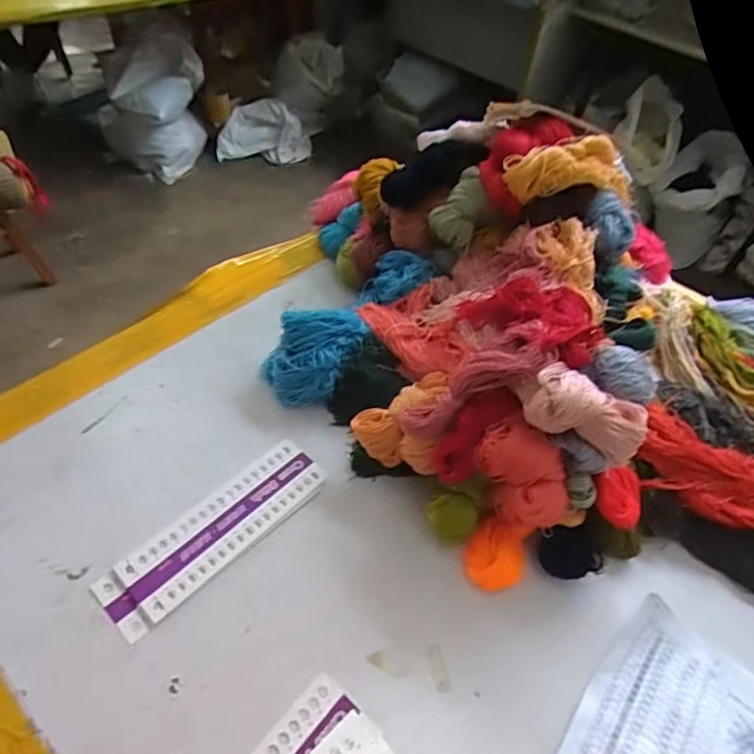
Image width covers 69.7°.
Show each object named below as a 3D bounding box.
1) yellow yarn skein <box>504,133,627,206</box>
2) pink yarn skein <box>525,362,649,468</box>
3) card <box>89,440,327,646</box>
[{"bbox_3d":[0.272,-0.292,0.764,0.185,0.058,0.071,1,50,-4],"label":"yellow yarn skein"},{"bbox_3d":[0.217,0.041,0.569,0.125,0.066,0.064,28,53,18],"label":"pink yarn skein"},{"bbox_3d":[-0.186,0.182,0.642,0.089,0.007,0.275,38,57,24],"label":"card"}]

